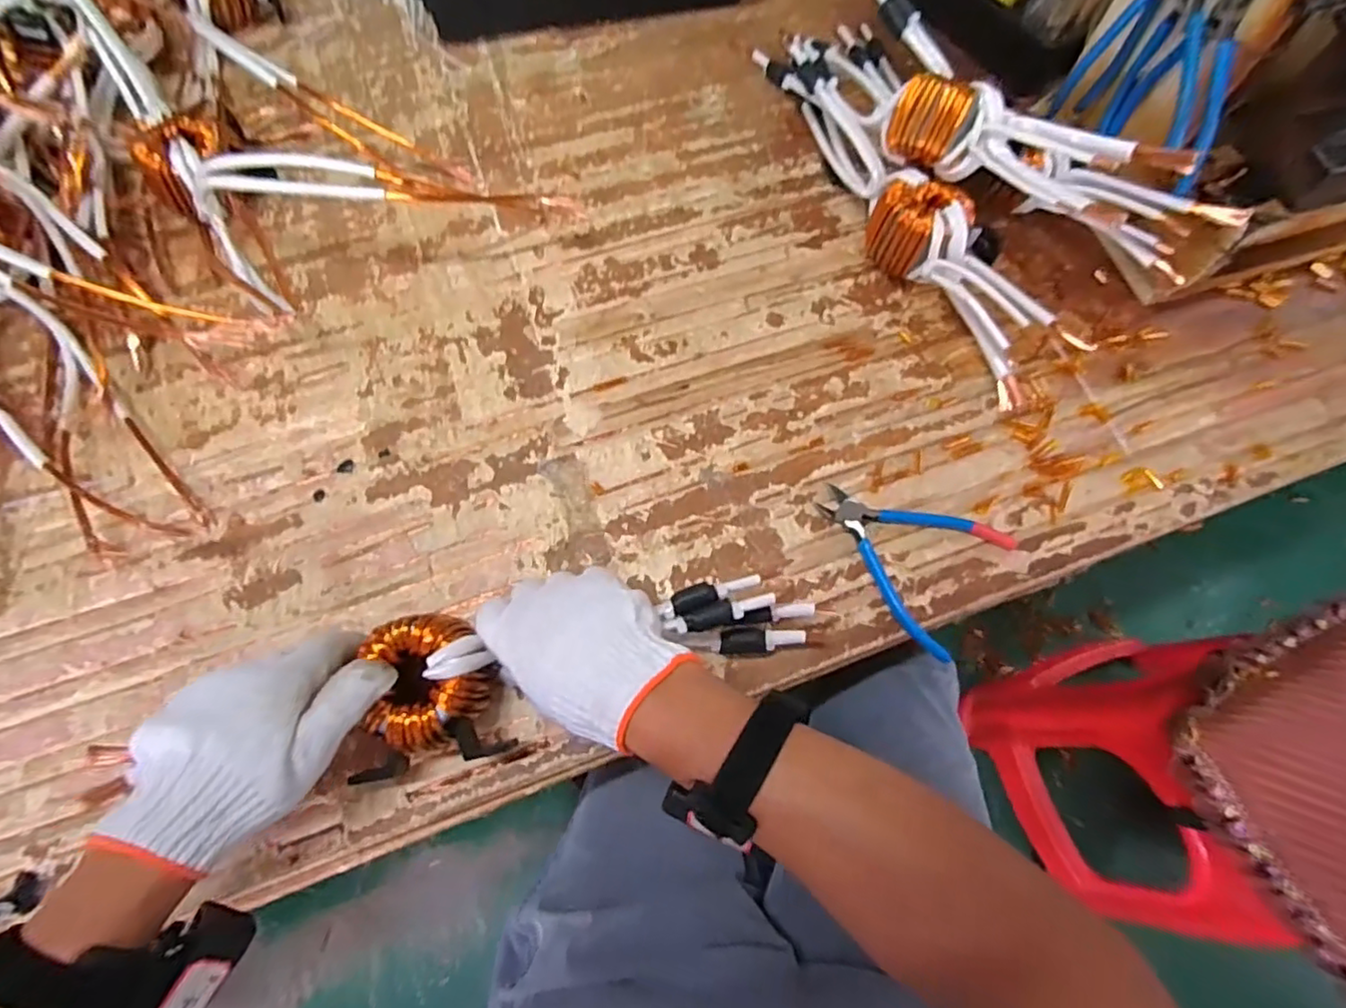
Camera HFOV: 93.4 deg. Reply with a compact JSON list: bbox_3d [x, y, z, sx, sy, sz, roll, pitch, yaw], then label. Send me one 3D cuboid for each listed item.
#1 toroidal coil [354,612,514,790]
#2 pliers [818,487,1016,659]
[{"bbox_3d":[-0.161,0.123,0.411,0.095,0.054,0.089,0,68,-1],"label":"toroidal coil"},{"bbox_3d":[0.180,0.031,0.492,0.139,0.010,0.116,39,73,14],"label":"pliers"}]

